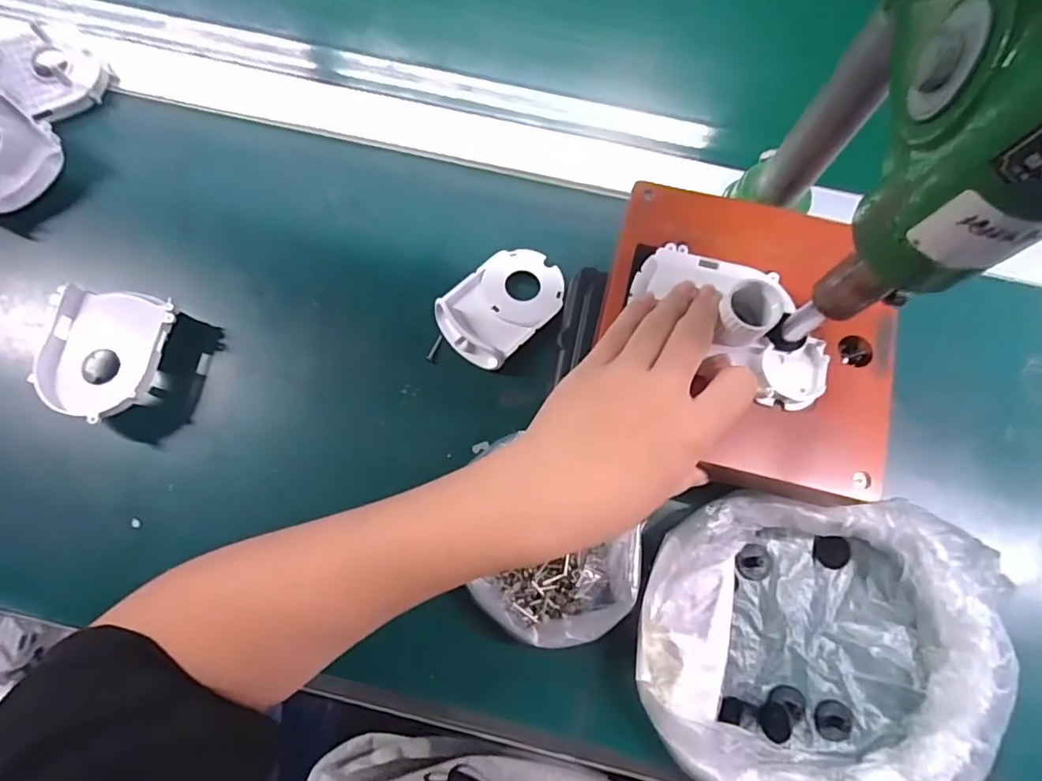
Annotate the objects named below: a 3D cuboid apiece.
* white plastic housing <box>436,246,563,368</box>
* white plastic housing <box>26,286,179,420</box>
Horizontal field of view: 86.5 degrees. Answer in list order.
[{"bbox_3d":[-0.012,-0.057,0.359,0.057,0.013,0.084,43,81,14],"label":"white plastic housing"},{"bbox_3d":[-0.253,-0.021,0.346,0.071,0.032,0.080,7,75,6],"label":"white plastic housing"}]

